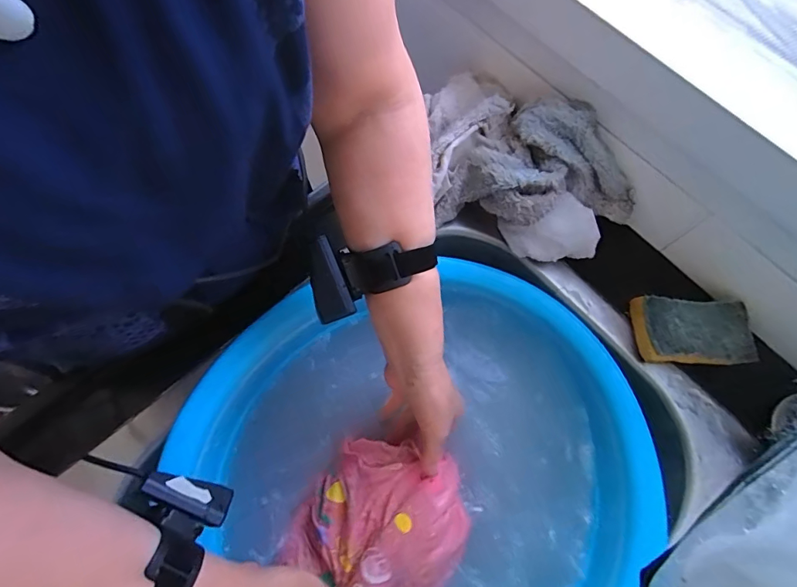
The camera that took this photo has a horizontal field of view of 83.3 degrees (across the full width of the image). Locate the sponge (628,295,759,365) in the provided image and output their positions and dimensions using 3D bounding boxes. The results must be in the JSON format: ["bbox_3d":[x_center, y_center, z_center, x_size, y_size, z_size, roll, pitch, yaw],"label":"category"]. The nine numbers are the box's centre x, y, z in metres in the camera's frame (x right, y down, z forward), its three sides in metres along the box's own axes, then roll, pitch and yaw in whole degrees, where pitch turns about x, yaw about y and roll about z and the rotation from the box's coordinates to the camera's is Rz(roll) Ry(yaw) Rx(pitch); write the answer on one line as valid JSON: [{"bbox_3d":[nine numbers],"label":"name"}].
[{"bbox_3d":[0.293,0.040,0.455,0.106,0.036,0.063,4,72,0],"label":"sponge"}]

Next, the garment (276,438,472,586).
[{"bbox_3d":[-0.014,0.231,0.447,0.155,0.050,0.158,34,74,10],"label":"garment"}]

